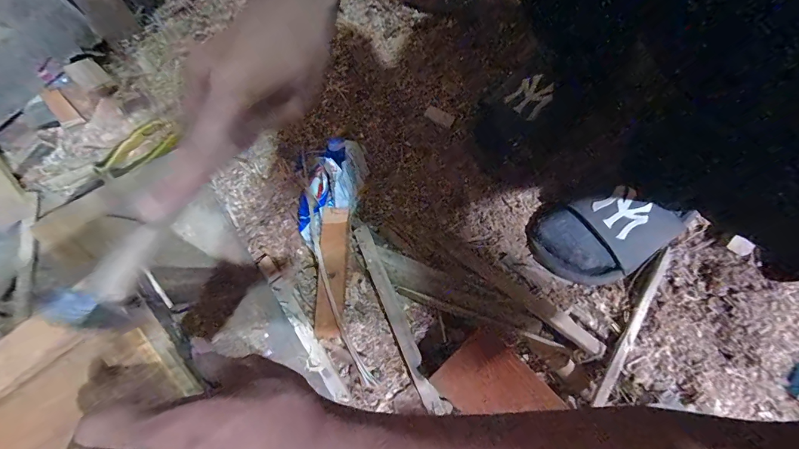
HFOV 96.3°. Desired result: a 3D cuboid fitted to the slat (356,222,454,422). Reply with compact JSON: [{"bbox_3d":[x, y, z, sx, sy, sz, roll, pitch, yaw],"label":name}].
[{"bbox_3d":[-0.005,0.104,0.421,0.023,0.011,0.221,-23,76,-5],"label":"slat"}]

